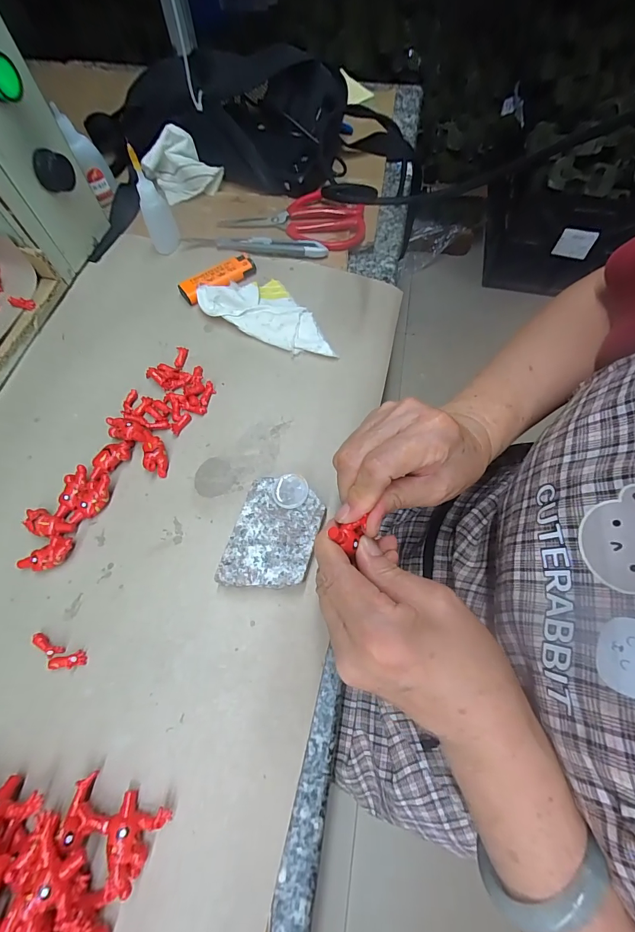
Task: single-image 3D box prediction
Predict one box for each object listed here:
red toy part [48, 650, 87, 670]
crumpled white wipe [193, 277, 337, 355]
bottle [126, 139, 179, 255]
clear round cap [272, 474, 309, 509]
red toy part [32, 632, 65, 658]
[{"bbox_3d":[-0.167,0.130,0.247,0.021,0.007,0.009,-12,67,-3],"label":"red toy part"},{"bbox_3d":[-0.043,-0.156,0.365,0.143,0.022,0.070,25,70,12],"label":"crumpled white wipe"},{"bbox_3d":[-0.163,-0.259,0.366,0.029,0.081,0.025,-24,68,-8],"label":"bottle"},{"bbox_3d":[-0.020,0.019,0.279,0.026,0.005,0.026,-1,66,3],"label":"clear round cap"},{"bbox_3d":[-0.184,0.123,0.252,0.024,0.006,0.008,24,70,12],"label":"red toy part"}]

